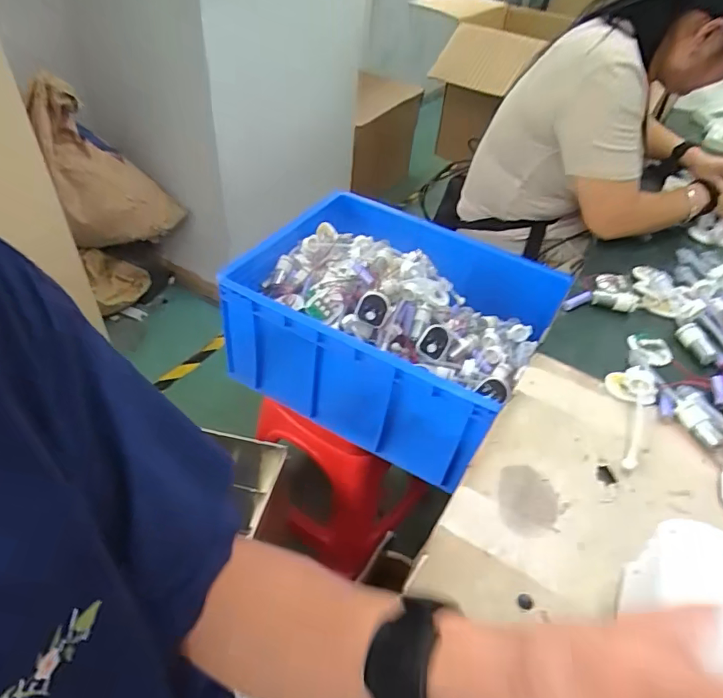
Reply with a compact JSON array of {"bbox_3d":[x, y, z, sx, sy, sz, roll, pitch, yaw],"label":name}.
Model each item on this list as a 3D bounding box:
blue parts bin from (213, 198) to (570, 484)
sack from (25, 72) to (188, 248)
[{"bbox_3d":[0.061,-0.080,0.932,0.486,0.206,0.464,24,47,17],"label":"blue parts bin"},{"bbox_3d":[-0.697,-0.504,1.382,0.324,0.427,0.146,-9,47,-15],"label":"sack"}]

